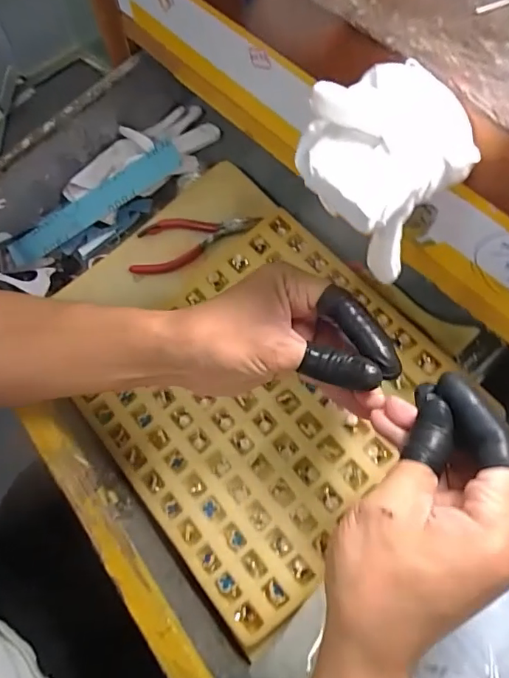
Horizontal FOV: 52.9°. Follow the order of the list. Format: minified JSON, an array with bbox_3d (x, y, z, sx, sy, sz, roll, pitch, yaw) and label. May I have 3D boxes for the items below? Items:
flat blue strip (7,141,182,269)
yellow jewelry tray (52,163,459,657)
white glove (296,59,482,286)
[{"bbox_3d":[-0.164,-0.132,0.515,0.207,0.011,0.028,-28,102,15],"label":"flat blue strip"},{"bbox_3d":[-0.019,0.020,0.440,0.256,0.015,0.343,-41,66,-4],"label":"yellow jewelry tray"},{"bbox_3d":[0.056,-0.082,0.260,0.067,0.082,0.073,-23,66,-10],"label":"white glove"}]

